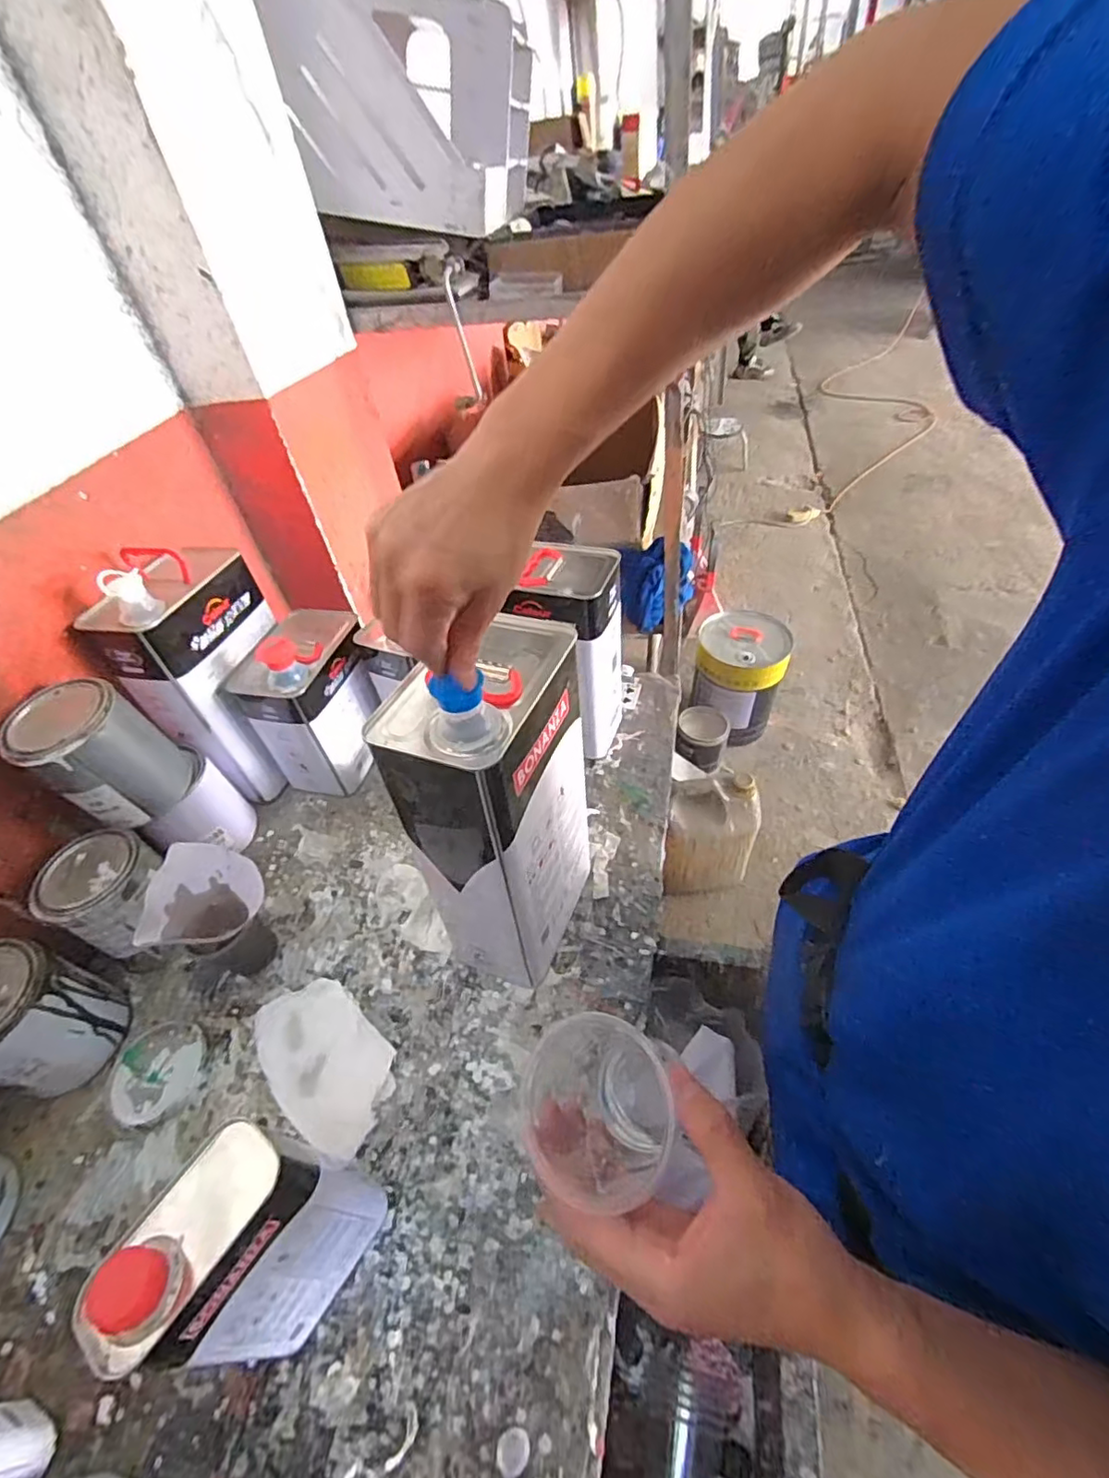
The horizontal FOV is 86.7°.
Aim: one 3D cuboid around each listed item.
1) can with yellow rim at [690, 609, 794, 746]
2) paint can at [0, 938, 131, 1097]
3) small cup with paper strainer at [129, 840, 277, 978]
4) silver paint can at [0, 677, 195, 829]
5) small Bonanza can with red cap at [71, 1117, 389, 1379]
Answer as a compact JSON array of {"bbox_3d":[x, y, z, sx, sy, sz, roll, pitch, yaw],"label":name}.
[{"bbox_3d":[0.571,-0.196,1.823,0.256,0.313,0.275,-3,46,3],"label":"can with yellow rim"},{"bbox_3d":[-0.497,0.268,0.557,0.100,0.131,0.104,-3,46,3],"label":"paint can"},{"bbox_3d":[-0.357,0.188,0.627,0.092,0.129,0.101,-3,46,3],"label":"small cup with paper strainer"},{"bbox_3d":[-0.477,0.016,0.627,0.104,0.139,0.114,-3,46,3],"label":"silver paint can"},{"bbox_3d":[-0.201,0.342,0.396,0.071,0.193,0.116,17,50,22],"label":"small Bonanza can with red cap"}]

